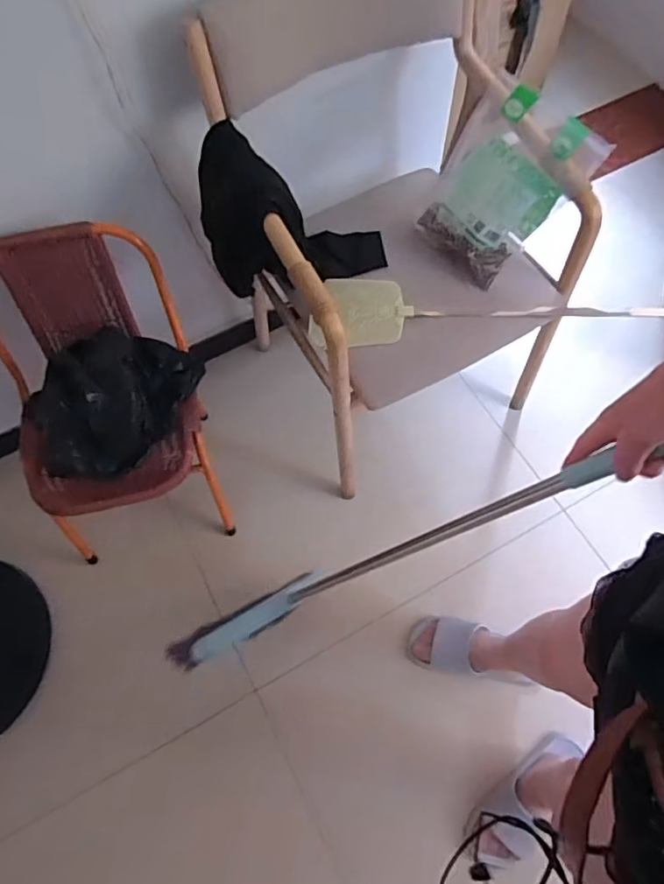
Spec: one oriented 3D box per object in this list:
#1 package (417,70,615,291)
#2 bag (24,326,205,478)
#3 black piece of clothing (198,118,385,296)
[{"bbox_3d":[0.289,-0.457,1.024,0.229,0.291,0.107,40,30,7],"label":"package"},{"bbox_3d":[-0.405,-0.097,1.045,0.324,0.169,0.251,-33,68,-13],"label":"bag"},{"bbox_3d":[-0.060,-0.400,1.002,0.316,0.240,0.134,-11,65,-3],"label":"black piece of clothing"}]

